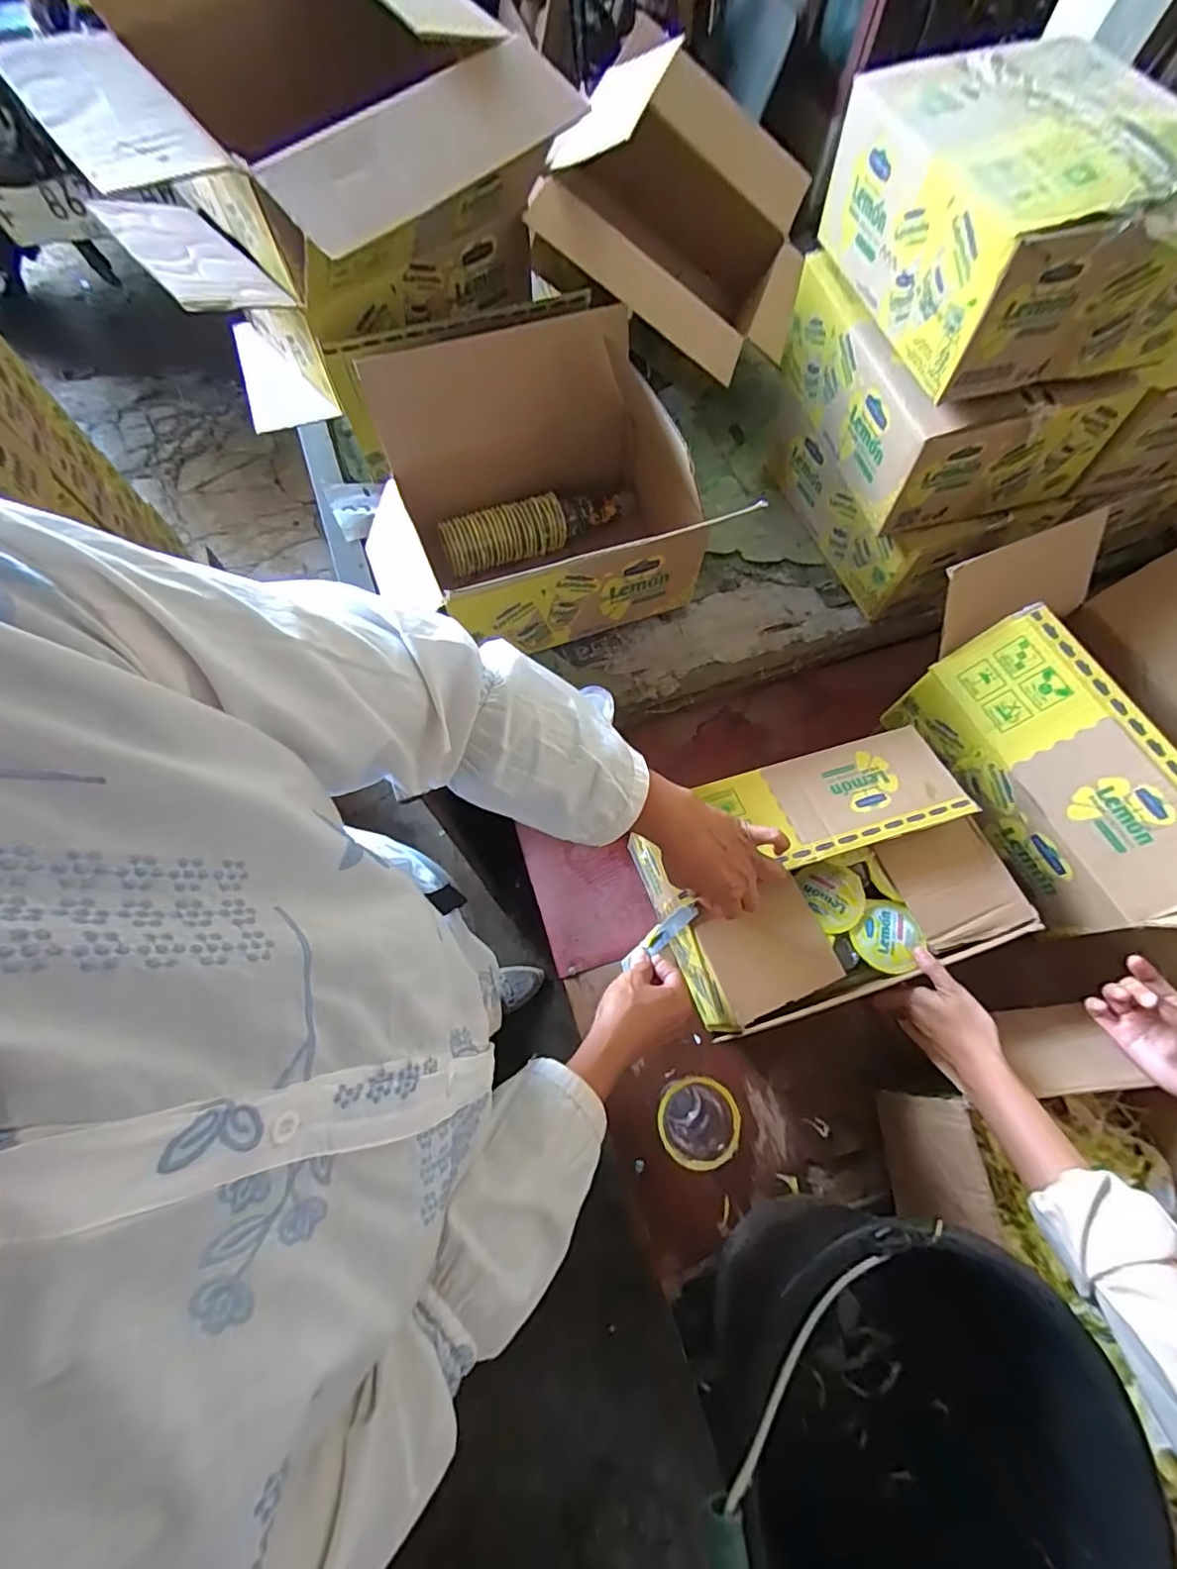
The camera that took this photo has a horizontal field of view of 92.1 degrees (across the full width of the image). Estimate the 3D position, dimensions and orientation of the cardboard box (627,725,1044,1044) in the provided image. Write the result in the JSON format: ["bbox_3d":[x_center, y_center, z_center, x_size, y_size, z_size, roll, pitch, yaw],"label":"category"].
[{"bbox_3d":[0.246,0.099,0.620,0.327,0.136,0.241,-18,70,-8],"label":"cardboard box"}]

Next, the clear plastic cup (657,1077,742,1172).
[{"bbox_3d":[0.100,0.328,0.573,0.073,0.136,0.071,0,69,-1],"label":"clear plastic cup"}]

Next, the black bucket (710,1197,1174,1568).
[{"bbox_3d":[0.222,0.478,0.429,0.255,0.250,0.269,0,69,-1],"label":"black bucket"}]

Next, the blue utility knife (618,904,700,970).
[{"bbox_3d":[0.070,0.151,0.561,0.091,0.011,0.019,-35,73,-14],"label":"blue utility knife"}]

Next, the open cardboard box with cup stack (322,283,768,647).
[{"bbox_3d":[-0.083,-0.371,0.722,0.371,0.238,0.318,-15,70,-6],"label":"open cardboard box with cup stack"}]

